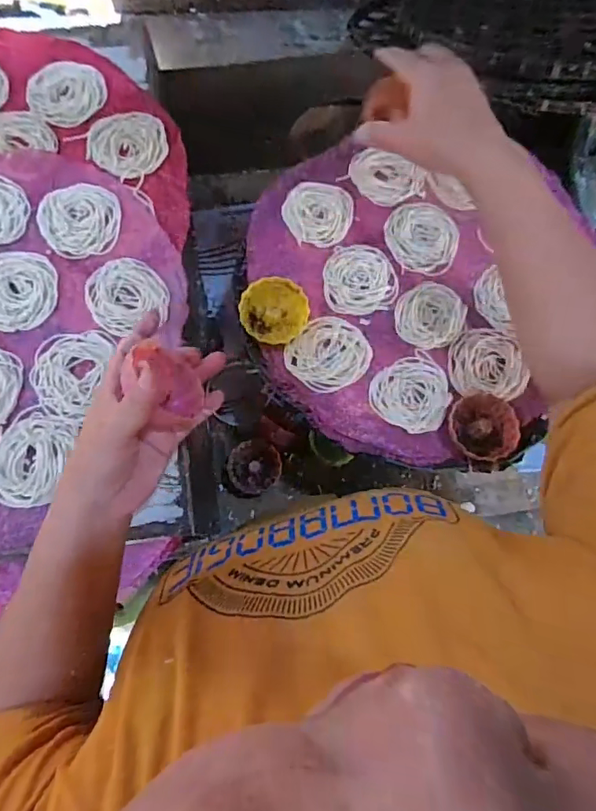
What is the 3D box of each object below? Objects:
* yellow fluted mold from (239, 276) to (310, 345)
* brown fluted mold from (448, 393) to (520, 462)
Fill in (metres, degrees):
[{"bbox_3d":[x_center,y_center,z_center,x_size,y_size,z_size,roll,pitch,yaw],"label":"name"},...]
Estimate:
[{"bbox_3d":[-0.021,-0.086,0.470,0.060,0.023,0.054,-3,76,-3],"label":"yellow fluted mold"},{"bbox_3d":[0.163,0.019,0.453,0.059,0.018,0.060,1,76,-2],"label":"brown fluted mold"}]

